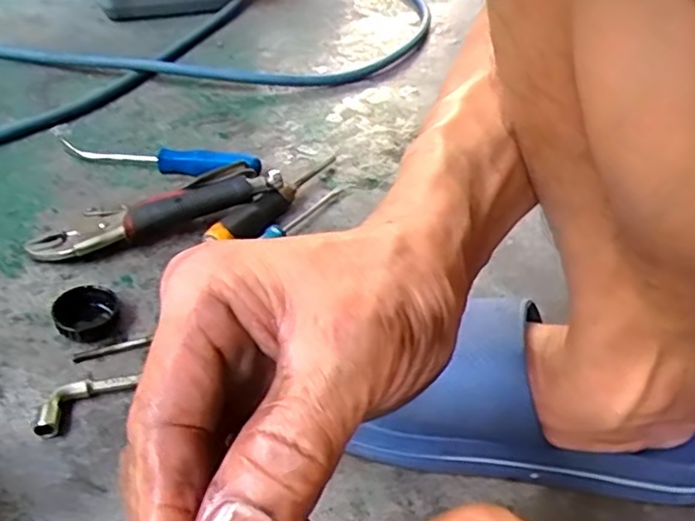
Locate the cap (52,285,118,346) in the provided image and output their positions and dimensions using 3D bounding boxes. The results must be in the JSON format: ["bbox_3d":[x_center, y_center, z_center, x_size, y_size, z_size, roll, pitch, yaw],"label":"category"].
[{"bbox_3d":[-0.194,0.039,0.473,0.045,0.019,0.045,4,40,-3],"label":"cap"}]

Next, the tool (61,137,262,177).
[{"bbox_3d":[-0.187,-0.102,0.633,0.199,0.027,0.018,10,40,3],"label":"tool"}]

